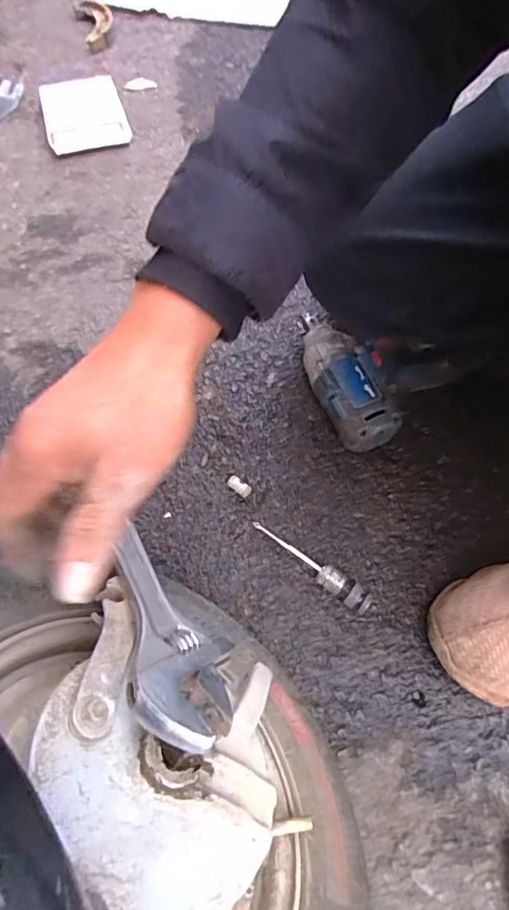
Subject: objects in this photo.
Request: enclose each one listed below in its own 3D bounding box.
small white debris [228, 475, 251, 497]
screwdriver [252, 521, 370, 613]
[{"bbox_3d":[-0.015,0.029,0.514,0.025,0.009,0.013,39,72,12],"label":"small white debris"},{"bbox_3d":[0.050,0.097,0.484,0.122,0.019,0.019,39,72,12],"label":"screwdriver"}]

